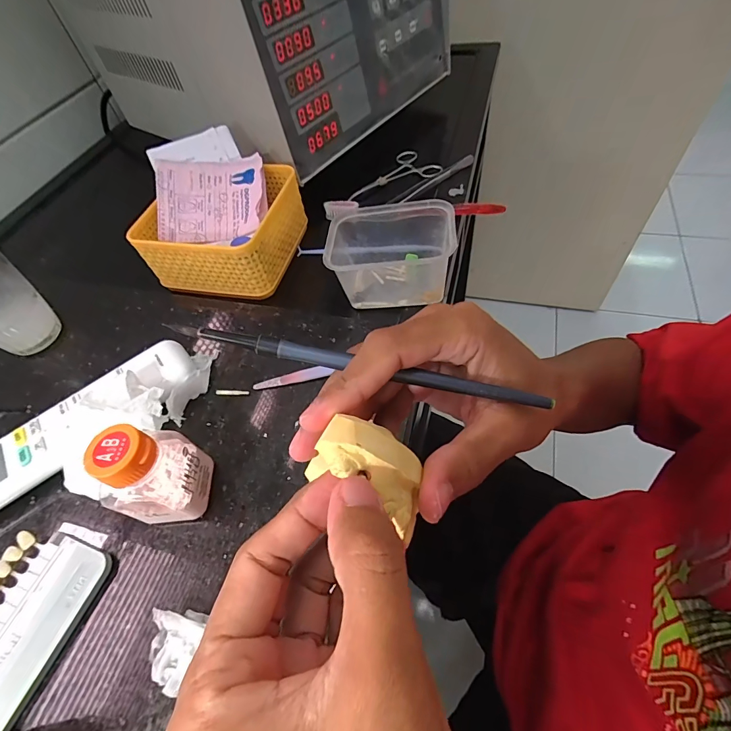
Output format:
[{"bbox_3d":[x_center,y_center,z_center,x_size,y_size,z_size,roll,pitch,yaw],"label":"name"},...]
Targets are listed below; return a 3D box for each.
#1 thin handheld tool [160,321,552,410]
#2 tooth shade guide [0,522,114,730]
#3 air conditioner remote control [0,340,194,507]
[{"bbox_3d":[-0.003,0.000,0.164,0.160,0.004,0.007,12,56,0],"label":"thin handheld tool"},{"bbox_3d":[-0.200,0.157,0.206,0.071,0.012,0.133,11,58,15],"label":"tooth shade guide"},{"bbox_3d":[-0.206,0.042,0.267,0.175,0.016,0.047,-35,65,-14],"label":"air conditioner remote control"}]

